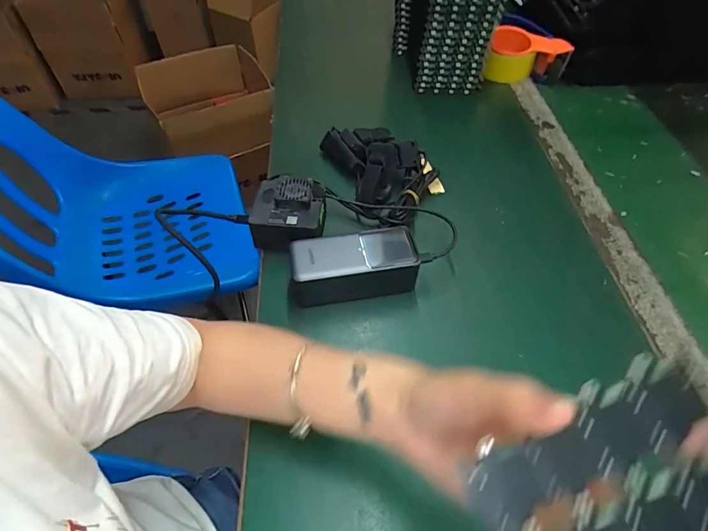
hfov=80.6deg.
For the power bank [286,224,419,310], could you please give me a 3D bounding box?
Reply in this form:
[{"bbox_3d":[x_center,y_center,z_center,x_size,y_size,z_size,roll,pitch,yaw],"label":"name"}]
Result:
[{"bbox_3d":[0.000,0.000,0.439,0.125,0.056,0.051,-9,53,-9],"label":"power bank"}]

